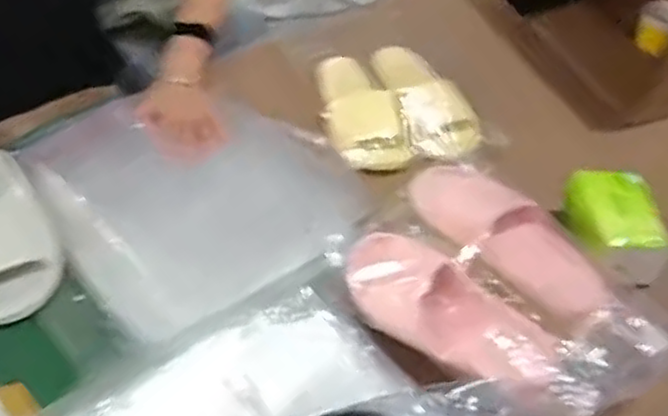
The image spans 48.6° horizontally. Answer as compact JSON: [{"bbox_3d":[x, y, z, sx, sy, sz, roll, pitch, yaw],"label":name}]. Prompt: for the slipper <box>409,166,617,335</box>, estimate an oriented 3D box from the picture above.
[{"bbox_3d":[0.214,0.038,0.905,0.264,0.063,0.099,39,55,7],"label":"slipper"}]

